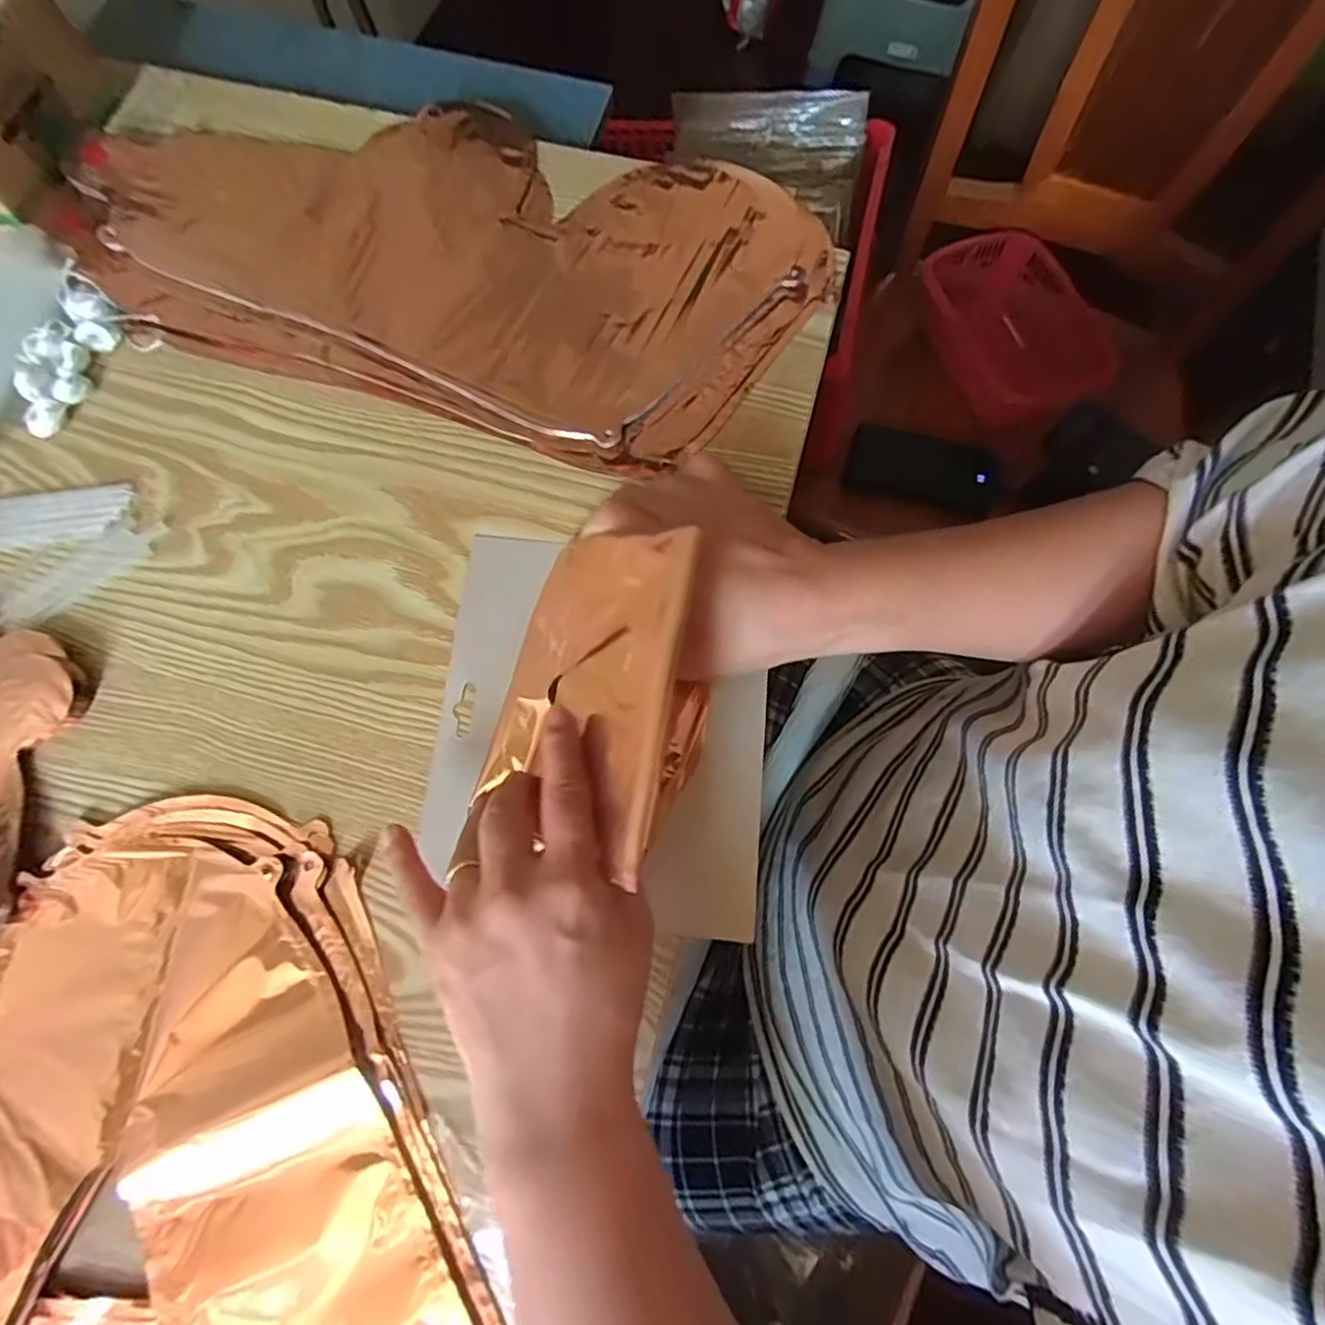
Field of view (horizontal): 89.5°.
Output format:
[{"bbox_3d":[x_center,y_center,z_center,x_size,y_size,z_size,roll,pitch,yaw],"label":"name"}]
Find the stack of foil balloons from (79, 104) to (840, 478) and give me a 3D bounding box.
[{"bbox_3d":[-0.132,-0.253,0.411,0.438,0.019,0.214,17,75,7],"label":"stack of foil balloons"}]

